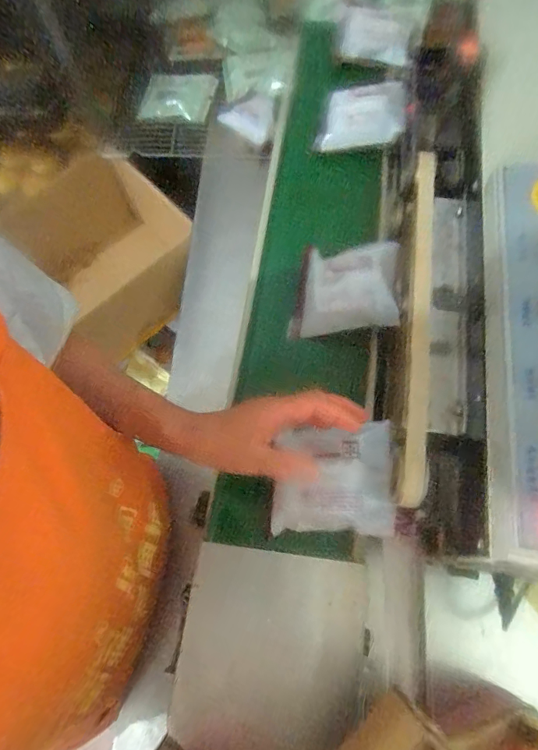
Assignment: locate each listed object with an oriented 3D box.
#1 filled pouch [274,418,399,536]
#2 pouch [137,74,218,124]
[{"bbox_3d":[0.057,0.093,0.402,0.105,0.030,0.092,-3,67,0],"label":"filled pouch"},{"bbox_3d":[-0.171,-0.520,0.840,0.135,0.023,0.103,16,85,10],"label":"pouch"}]

